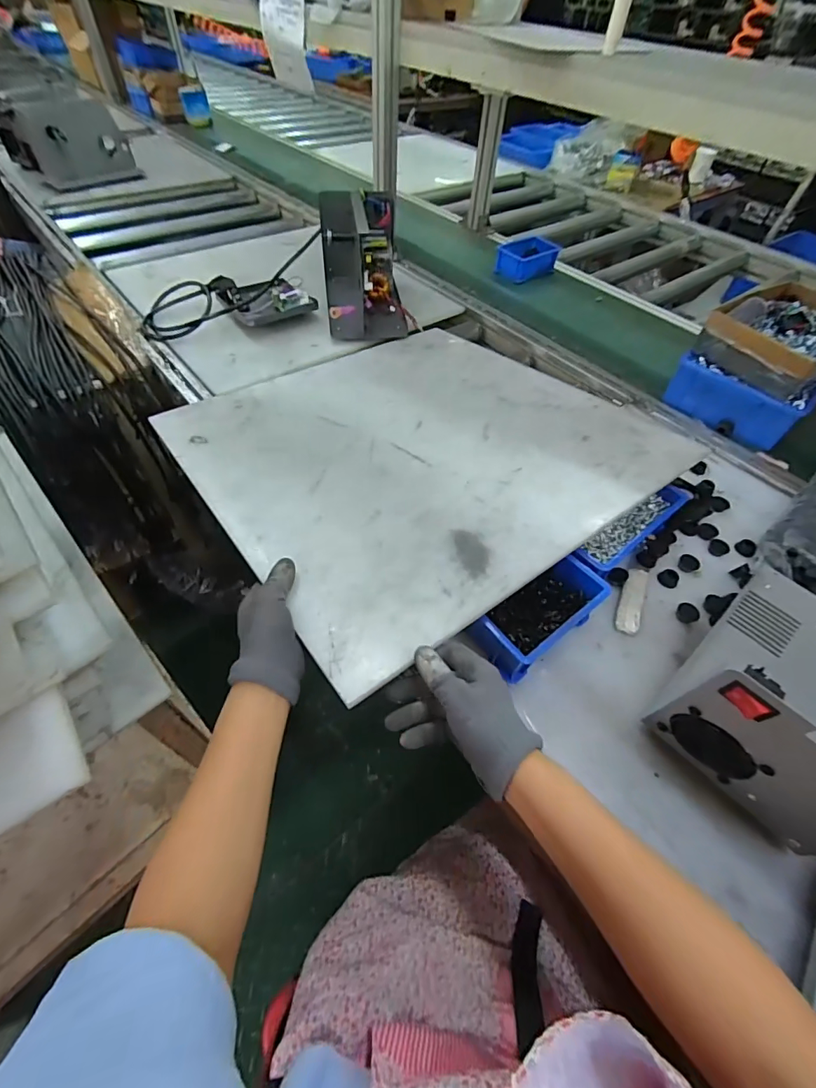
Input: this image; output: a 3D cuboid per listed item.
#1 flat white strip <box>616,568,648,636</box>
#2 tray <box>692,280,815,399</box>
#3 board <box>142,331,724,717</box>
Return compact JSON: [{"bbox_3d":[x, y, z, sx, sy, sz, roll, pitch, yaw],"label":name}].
[{"bbox_3d":[0.282,0.070,0.563,0.028,0.007,0.103,23,55,13],"label":"flat white strip"},{"bbox_3d":[0.626,-0.347,0.736,0.246,0.080,0.181,-31,60,-24],"label":"tray"},{"bbox_3d":[0.008,-0.159,0.655,0.573,0.012,0.578,-29,52,-23],"label":"board"}]

